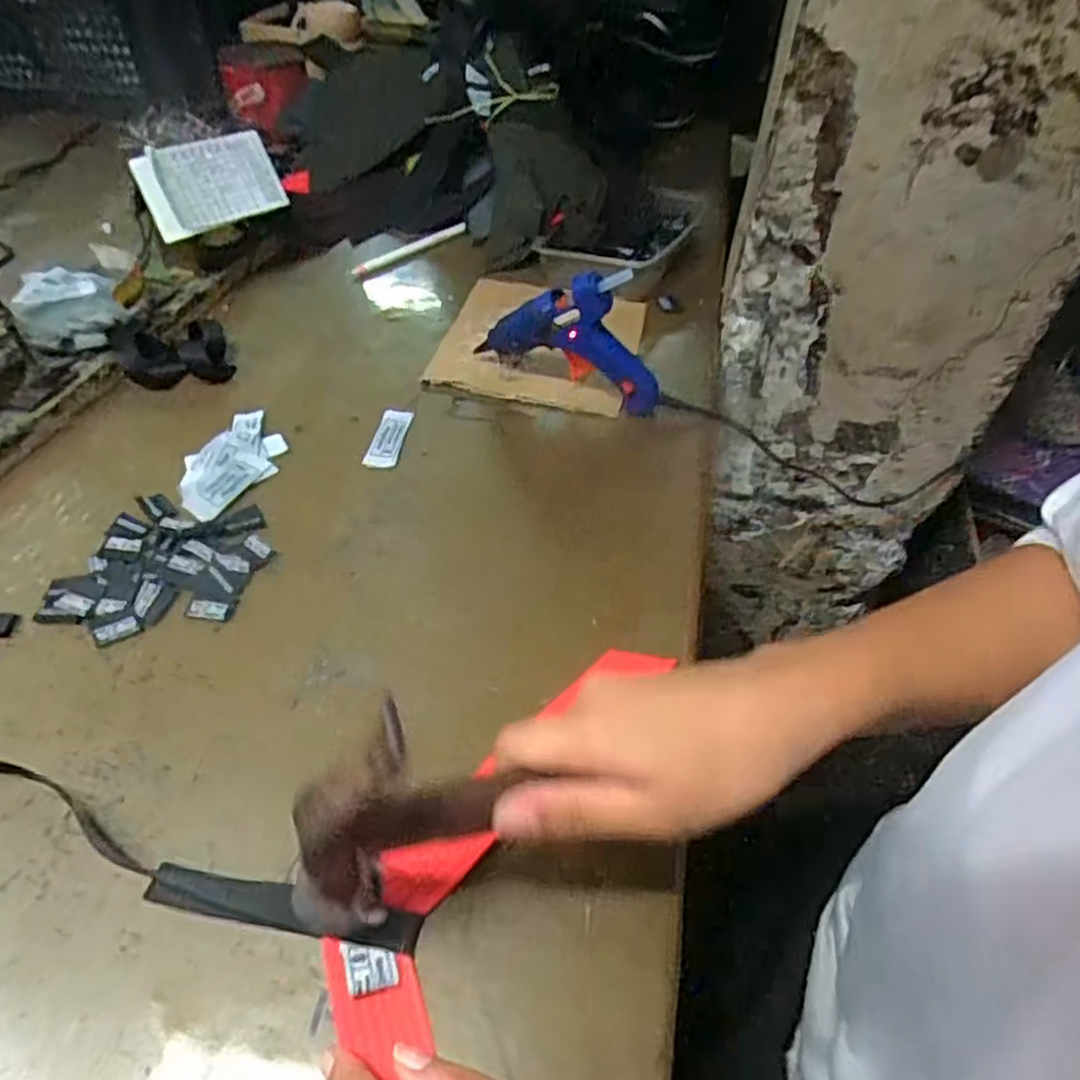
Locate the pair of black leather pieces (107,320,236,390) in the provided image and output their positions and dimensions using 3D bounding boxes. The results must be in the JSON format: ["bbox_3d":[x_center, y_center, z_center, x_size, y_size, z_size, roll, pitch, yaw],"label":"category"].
[{"bbox_3d":[-0.275,-0.138,0.561,0.076,0.032,0.048,-9,47,-13],"label":"pair of black leather pieces"}]

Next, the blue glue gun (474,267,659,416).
[{"bbox_3d":[0.023,-0.147,0.539,0.132,0.101,0.025,15,47,11],"label":"blue glue gun"}]

